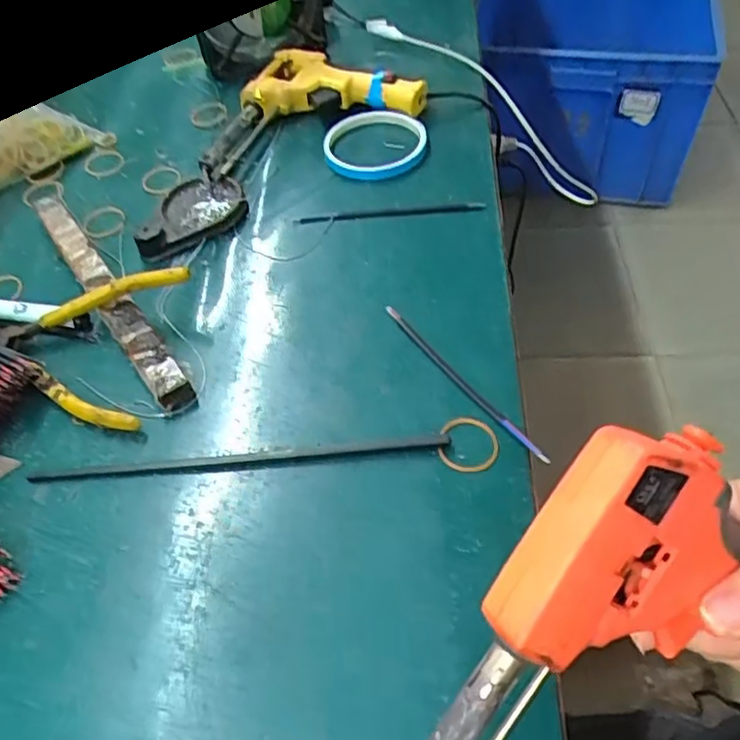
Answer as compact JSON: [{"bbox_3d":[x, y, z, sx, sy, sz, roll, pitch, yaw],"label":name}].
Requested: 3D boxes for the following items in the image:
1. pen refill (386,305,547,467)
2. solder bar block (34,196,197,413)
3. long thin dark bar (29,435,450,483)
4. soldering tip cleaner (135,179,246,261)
[{"bbox_3d":[0.052,0.005,0.387,0.009,0.004,0.140,-32,55,-19],"label":"pen refill"},{"bbox_3d":[-0.181,-0.053,0.448,0.022,0.029,0.223,-32,55,-19],"label":"solder bar block"},{"bbox_3d":[-0.073,0.050,0.367,0.230,0.004,0.008,-5,52,2],"label":"long thin dark bar"},{"bbox_3d":[-0.139,-0.121,0.494,0.085,0.022,0.061,-25,53,-14],"label":"soldering tip cleaner"}]

